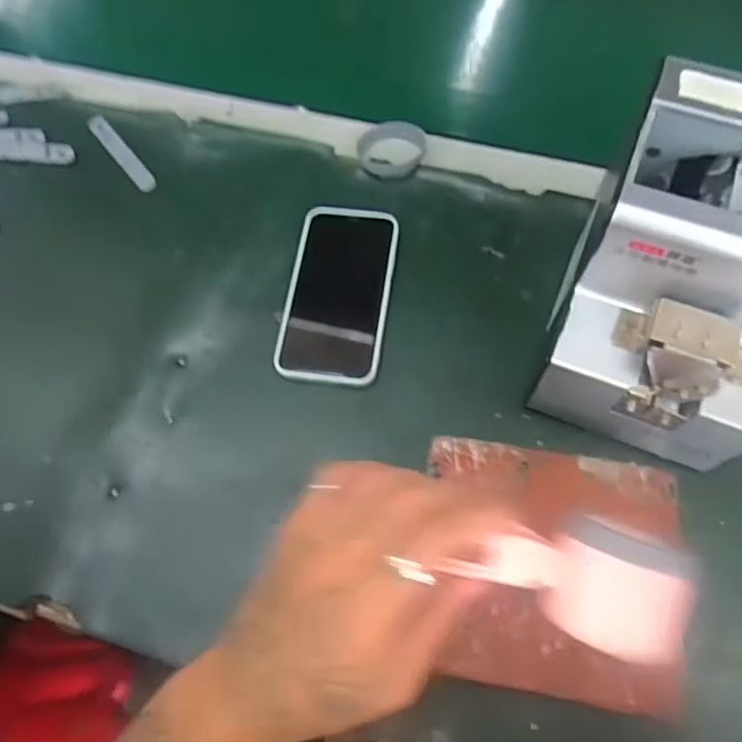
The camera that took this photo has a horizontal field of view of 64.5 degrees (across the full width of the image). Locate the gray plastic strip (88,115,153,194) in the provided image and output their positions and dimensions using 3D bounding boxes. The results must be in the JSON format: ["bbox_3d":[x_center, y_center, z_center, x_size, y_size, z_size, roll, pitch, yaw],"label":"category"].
[{"bbox_3d":[-0.218,-0.191,0.514,0.015,0.004,0.092,-38,79,-14],"label":"gray plastic strip"}]

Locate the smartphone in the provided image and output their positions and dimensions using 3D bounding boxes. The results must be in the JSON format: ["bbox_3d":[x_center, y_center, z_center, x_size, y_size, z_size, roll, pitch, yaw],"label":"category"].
[{"bbox_3d":[-0.024,-0.061,0.446,0.076,0.012,0.148,6,67,6],"label":"smartphone"}]

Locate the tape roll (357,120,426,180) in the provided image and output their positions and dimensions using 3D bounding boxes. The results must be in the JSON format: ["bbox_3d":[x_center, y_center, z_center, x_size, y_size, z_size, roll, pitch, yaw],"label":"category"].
[{"bbox_3d":[0.017,-0.187,0.489,0.056,0.011,0.055,0,68,1],"label":"tape roll"}]

